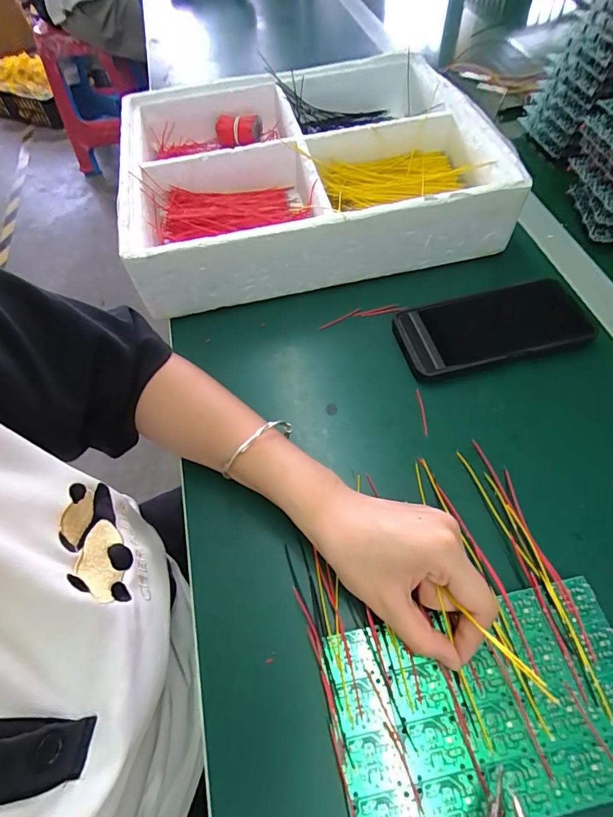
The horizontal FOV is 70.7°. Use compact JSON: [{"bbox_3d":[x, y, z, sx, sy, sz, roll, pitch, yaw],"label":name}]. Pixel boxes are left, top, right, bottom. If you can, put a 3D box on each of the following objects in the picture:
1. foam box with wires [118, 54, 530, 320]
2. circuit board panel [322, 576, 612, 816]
[{"bbox_3d":[-0.008,-0.275,0.489,0.366,0.079,0.321,-12,59,-3],"label":"foam box with wires"},{"bbox_3d":[0.103,0.167,0.244,0.170,0.004,0.101,-11,59,-2],"label":"circuit board panel"}]

